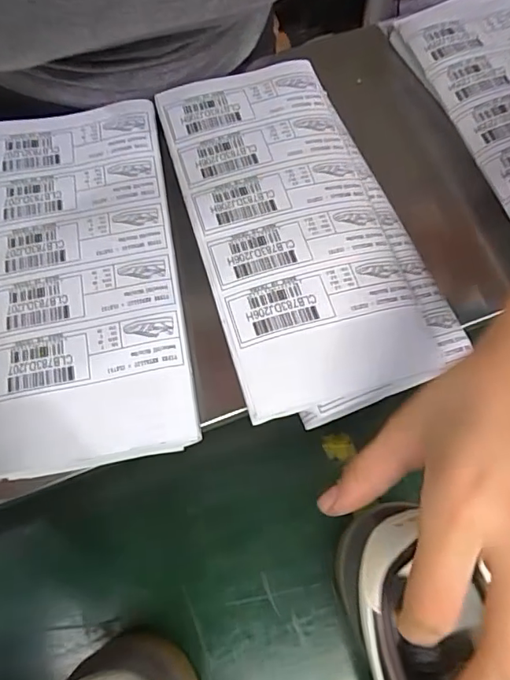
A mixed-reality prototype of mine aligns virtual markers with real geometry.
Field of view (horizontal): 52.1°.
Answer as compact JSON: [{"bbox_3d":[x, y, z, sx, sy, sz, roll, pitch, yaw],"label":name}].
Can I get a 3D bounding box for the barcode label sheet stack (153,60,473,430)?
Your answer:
[{"bbox_3d":[0.030,-0.078,0.340,0.136,0.027,0.251,-16,70,-5],"label":"barcode label sheet stack"}]

